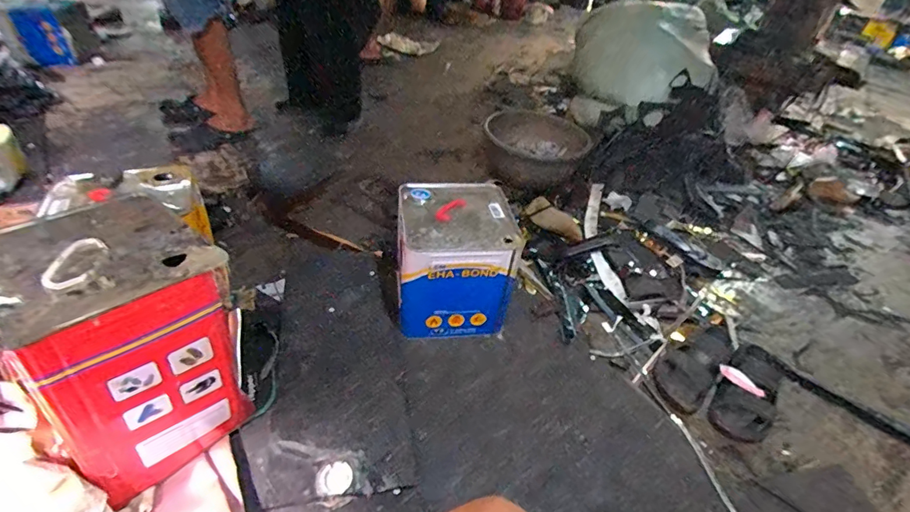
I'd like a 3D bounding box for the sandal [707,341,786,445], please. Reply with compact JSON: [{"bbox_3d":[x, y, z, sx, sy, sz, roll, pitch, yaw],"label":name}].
[{"bbox_3d":[0.648,0.282,0.961,0.121,0.052,0.271,33,46,28],"label":"sandal"}]

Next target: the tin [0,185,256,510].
[{"bbox_3d":[-0.473,0.128,0.662,0.252,0.330,0.250,33,46,28],"label":"tin"}]

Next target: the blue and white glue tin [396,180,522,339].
[{"bbox_3d":[-0.002,0.014,1.011,0.241,0.269,0.249,0,40,-7],"label":"blue and white glue tin"}]

